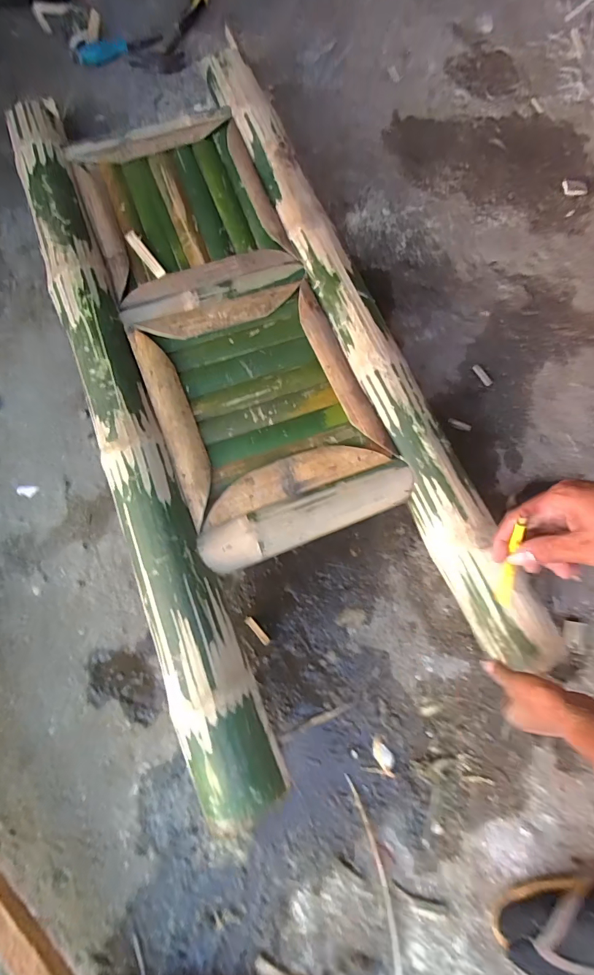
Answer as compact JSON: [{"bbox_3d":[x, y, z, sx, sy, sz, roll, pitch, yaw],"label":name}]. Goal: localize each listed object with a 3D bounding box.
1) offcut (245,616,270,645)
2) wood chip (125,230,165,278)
[{"bbox_3d":[-0.064,0.230,0.675,0.014,0.005,0.052,-42,78,-11],"label":"offcut"},{"bbox_3d":[-0.263,-0.406,0.726,0.020,0.007,0.112,-36,77,-10],"label":"wood chip"}]

